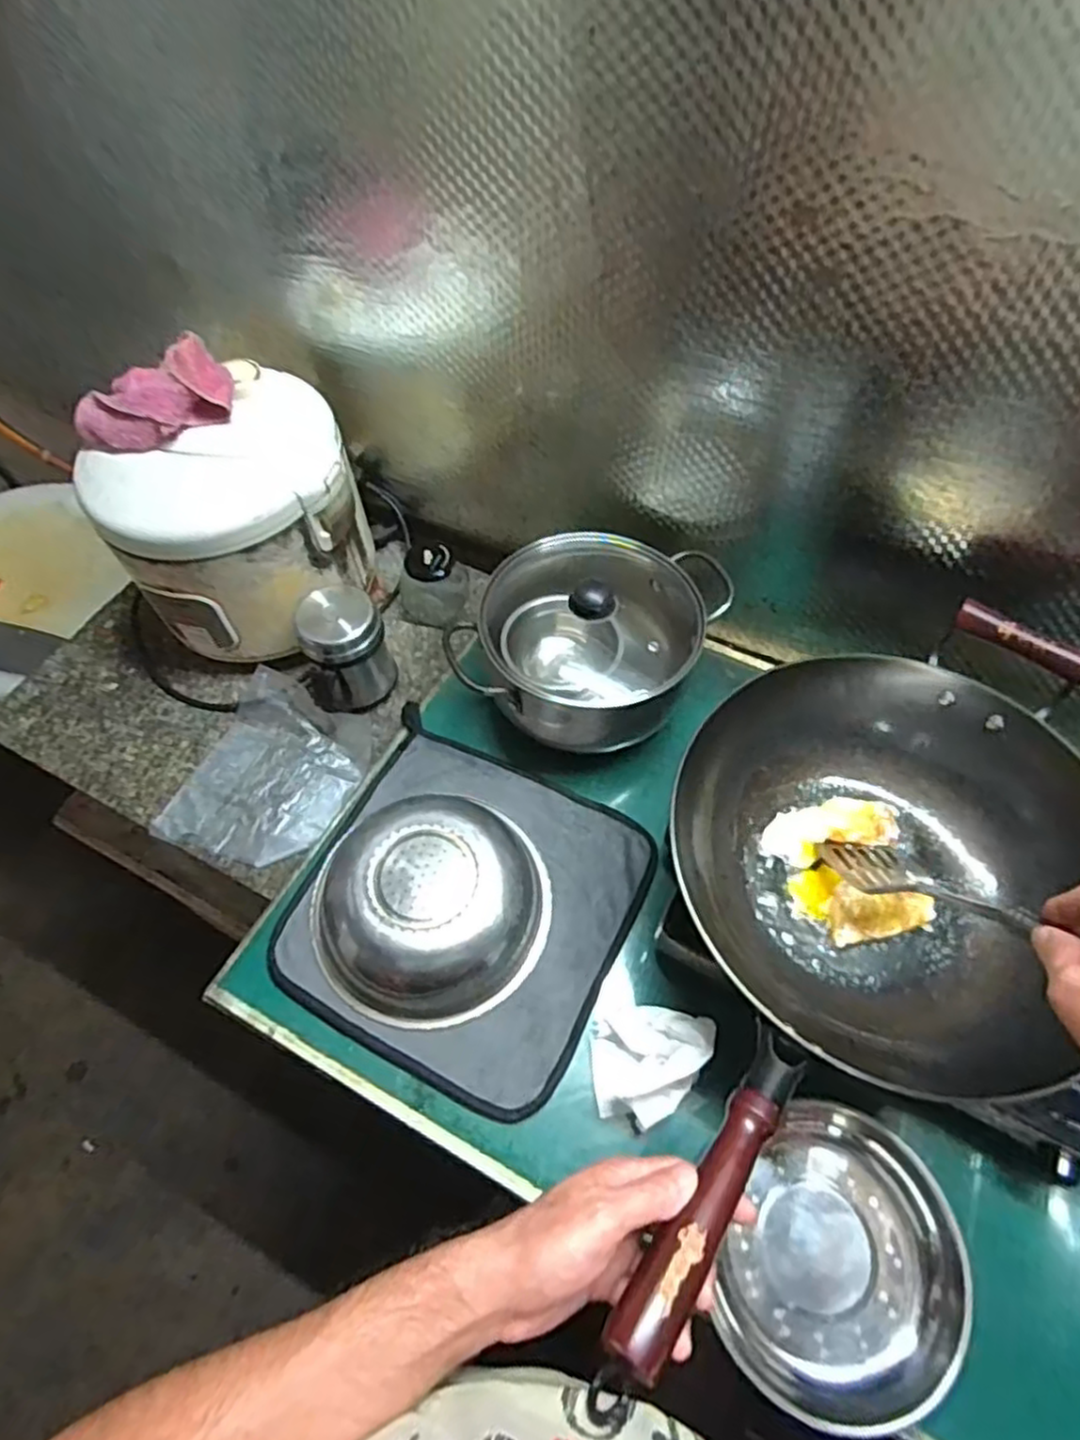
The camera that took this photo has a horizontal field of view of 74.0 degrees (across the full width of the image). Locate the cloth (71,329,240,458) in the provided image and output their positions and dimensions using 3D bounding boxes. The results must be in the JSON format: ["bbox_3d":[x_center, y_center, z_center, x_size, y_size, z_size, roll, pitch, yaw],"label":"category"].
[{"bbox_3d":[-0.371,-0.296,0.671,0.163,0.067,0.071,-16,59,10],"label":"cloth"}]

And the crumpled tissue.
[{"bbox_3d":[0.084,0.273,0.583,0.089,0.050,0.099,23,61,13],"label":"crumpled tissue"}]

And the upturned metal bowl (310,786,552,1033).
[{"bbox_3d":[-0.096,0.158,0.635,0.201,0.075,0.196,0,59,0],"label":"upturned metal bowl"}]

